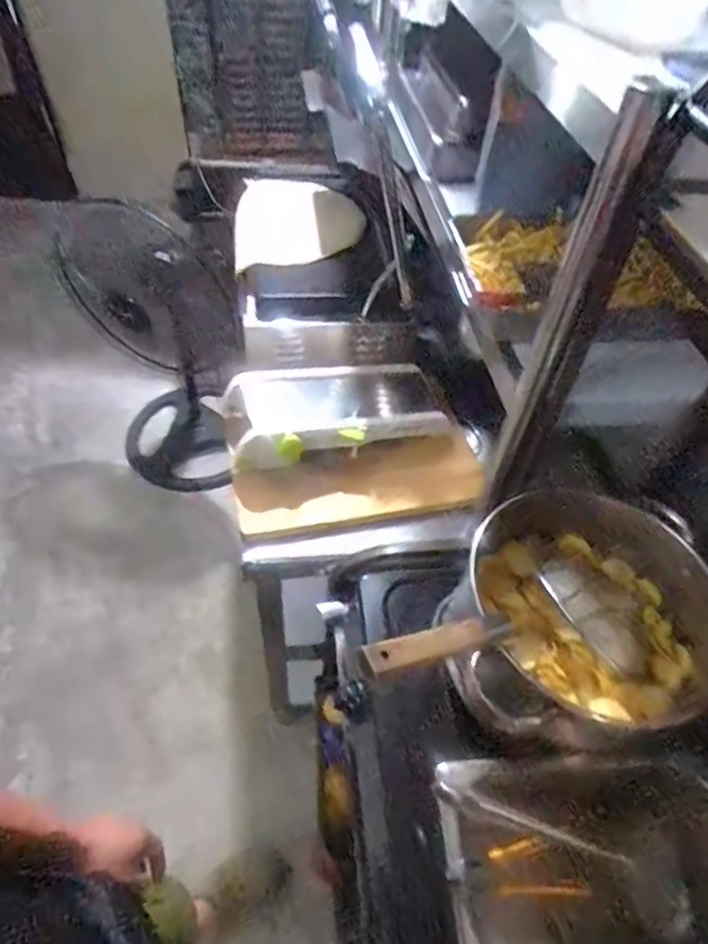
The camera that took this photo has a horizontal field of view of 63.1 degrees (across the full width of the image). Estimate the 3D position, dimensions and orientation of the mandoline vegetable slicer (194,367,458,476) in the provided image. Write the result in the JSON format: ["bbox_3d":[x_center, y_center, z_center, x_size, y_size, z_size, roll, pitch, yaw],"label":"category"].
[{"bbox_3d":[-0.030,-0.106,0.969,0.355,0.074,0.174,-7,52,-9],"label":"mandoline vegetable slicer"}]

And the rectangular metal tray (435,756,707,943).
[{"bbox_3d":[0.198,0.346,0.507,0.245,0.093,0.163,-1,51,-4],"label":"rectangular metal tray"}]

